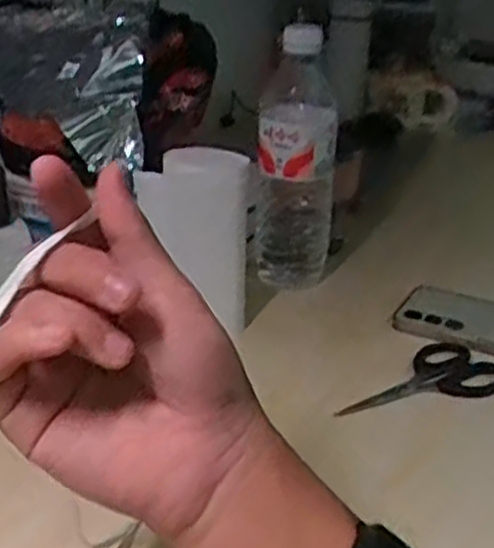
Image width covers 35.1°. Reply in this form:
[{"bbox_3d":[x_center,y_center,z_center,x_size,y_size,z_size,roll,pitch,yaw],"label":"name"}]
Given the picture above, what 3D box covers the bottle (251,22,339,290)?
[{"bbox_3d":[0.043,-0.093,0.677,0.066,0.225,0.056,3,25,1],"label":"bottle"}]

